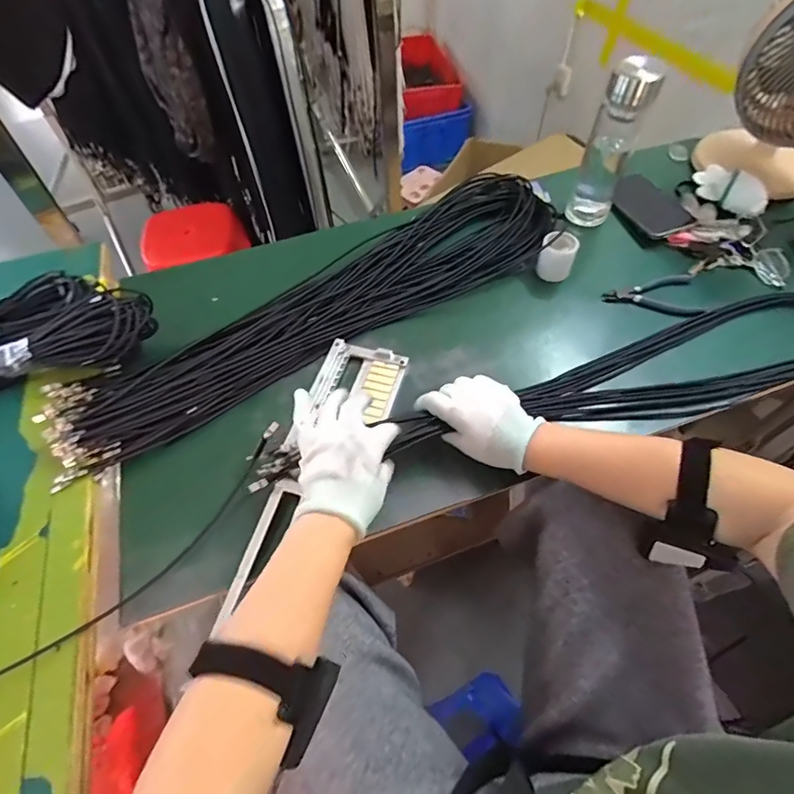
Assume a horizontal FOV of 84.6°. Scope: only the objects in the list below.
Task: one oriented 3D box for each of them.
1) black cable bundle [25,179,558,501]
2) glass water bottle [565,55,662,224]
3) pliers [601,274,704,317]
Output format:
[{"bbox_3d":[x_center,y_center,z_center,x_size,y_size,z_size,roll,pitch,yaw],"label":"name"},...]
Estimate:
[{"bbox_3d":[-0.088,-0.140,0.613,0.744,0.046,0.197,-29,60,-16],"label":"black cable bundle"},{"bbox_3d":[0.308,-0.360,0.637,0.061,0.222,0.053,18,59,14],"label":"glass water bottle"},{"bbox_3d":[0.363,-0.148,0.622,0.132,0.021,0.077,0,57,2],"label":"pliers"}]

